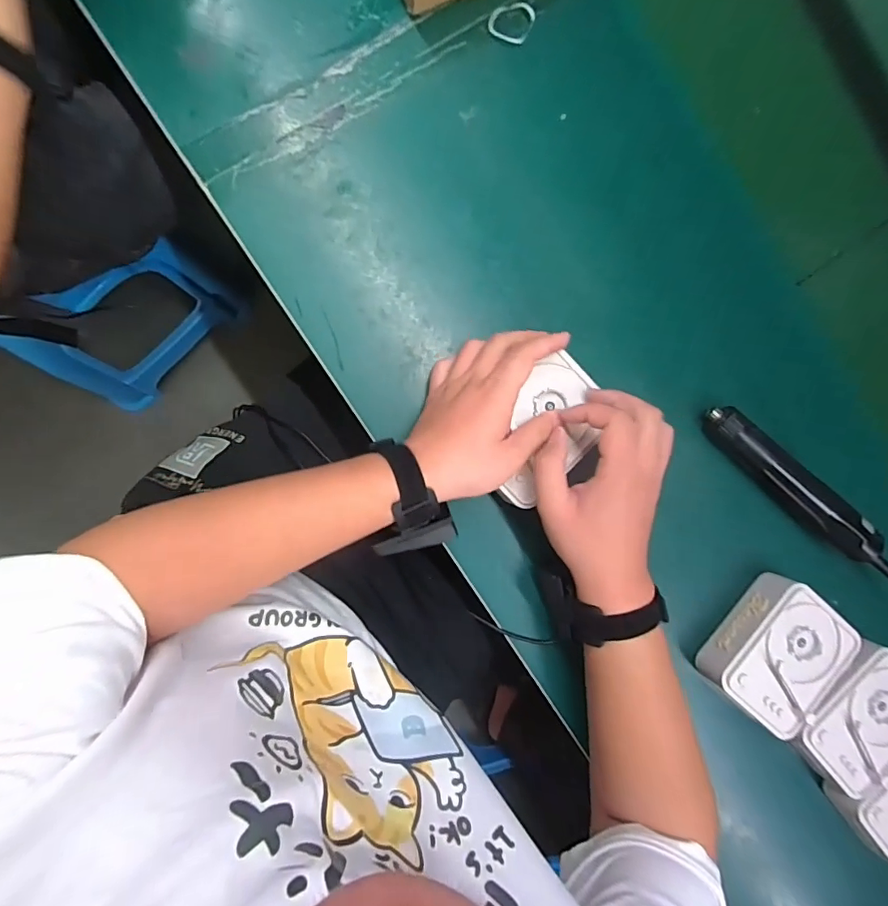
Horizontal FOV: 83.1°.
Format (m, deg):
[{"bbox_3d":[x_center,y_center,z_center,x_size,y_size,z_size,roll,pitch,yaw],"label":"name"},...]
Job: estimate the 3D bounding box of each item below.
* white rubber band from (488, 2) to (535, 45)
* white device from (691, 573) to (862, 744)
[{"bbox_3d":[0.063,-0.403,0.466,0.039,0.006,0.038,24,88,-7],"label":"white rubber band"},{"bbox_3d":[0.323,0.195,0.483,0.095,0.048,0.124,41,85,-7],"label":"white device"}]

